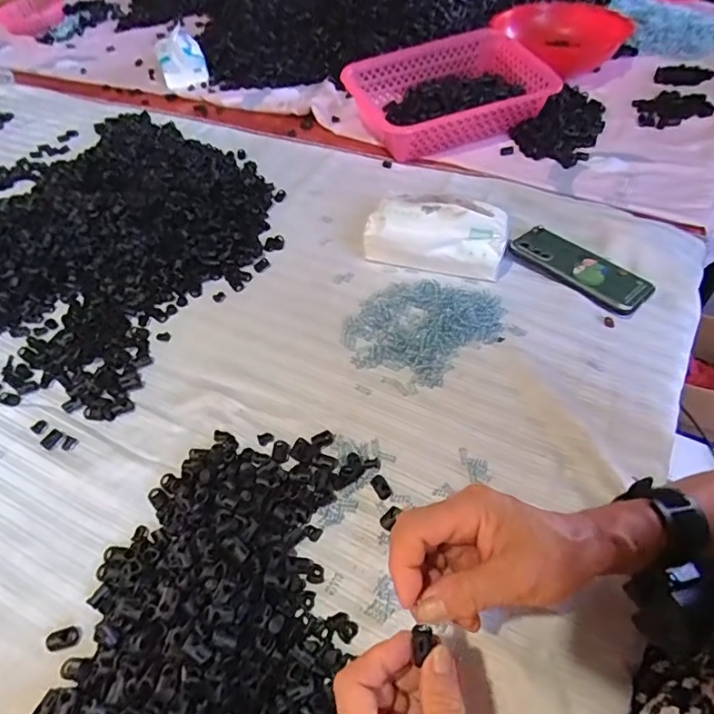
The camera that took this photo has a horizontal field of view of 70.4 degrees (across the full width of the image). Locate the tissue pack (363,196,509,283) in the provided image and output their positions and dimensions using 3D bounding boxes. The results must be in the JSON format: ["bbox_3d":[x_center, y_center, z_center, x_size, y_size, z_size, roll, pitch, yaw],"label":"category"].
[{"bbox_3d":[0.099,-0.153,0.621,0.165,0.069,0.080,16,54,17],"label":"tissue pack"}]

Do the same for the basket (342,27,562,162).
[{"bbox_3d":[0.159,-0.446,0.861,0.325,0.101,0.192,-23,53,-13],"label":"basket"}]

